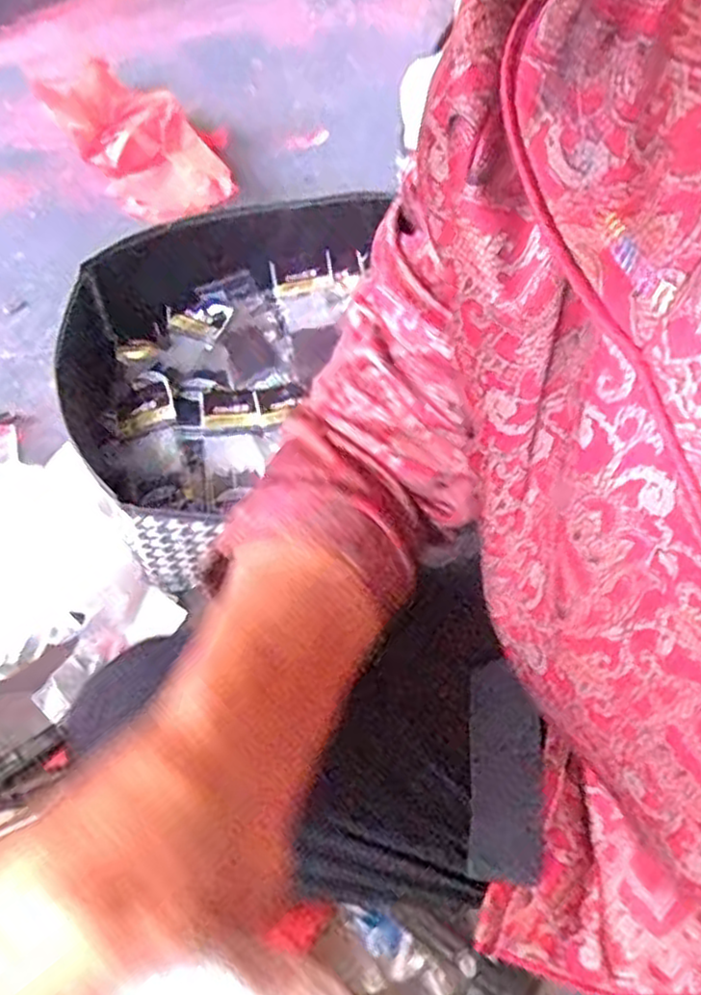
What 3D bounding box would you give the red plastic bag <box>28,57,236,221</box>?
[{"bbox_3d":[-0.295,-0.516,1.048,0.183,0.047,0.336,-34,71,-18],"label":"red plastic bag"}]

